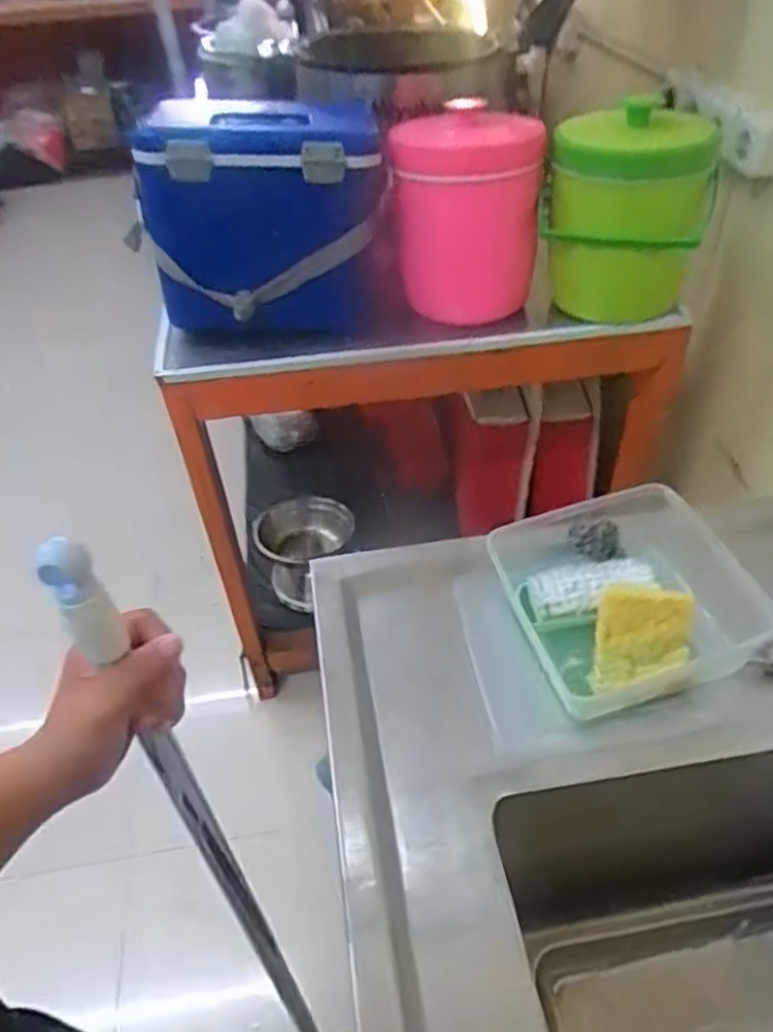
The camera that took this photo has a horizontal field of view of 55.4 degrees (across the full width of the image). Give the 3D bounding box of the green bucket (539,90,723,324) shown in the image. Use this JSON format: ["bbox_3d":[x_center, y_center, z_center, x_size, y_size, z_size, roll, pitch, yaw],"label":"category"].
[{"bbox_3d":[0.340,-0.425,1.072,0.221,0.268,0.181,7,45,11],"label":"green bucket"}]

